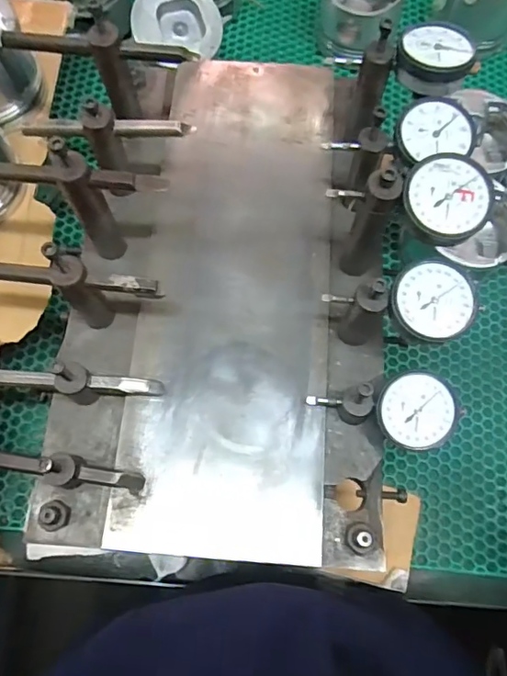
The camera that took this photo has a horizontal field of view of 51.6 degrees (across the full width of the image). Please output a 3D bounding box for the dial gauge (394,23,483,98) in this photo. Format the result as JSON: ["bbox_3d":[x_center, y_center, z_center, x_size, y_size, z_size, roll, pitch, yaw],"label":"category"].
[{"bbox_3d":[0.131,-0.201,0.379,0.049,0.022,0.056,-15,73,-6],"label":"dial gauge"}]

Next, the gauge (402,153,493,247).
[{"bbox_3d":[0.121,-0.086,0.331,0.052,0.019,0.054,0,72,-1],"label":"gauge"}]

